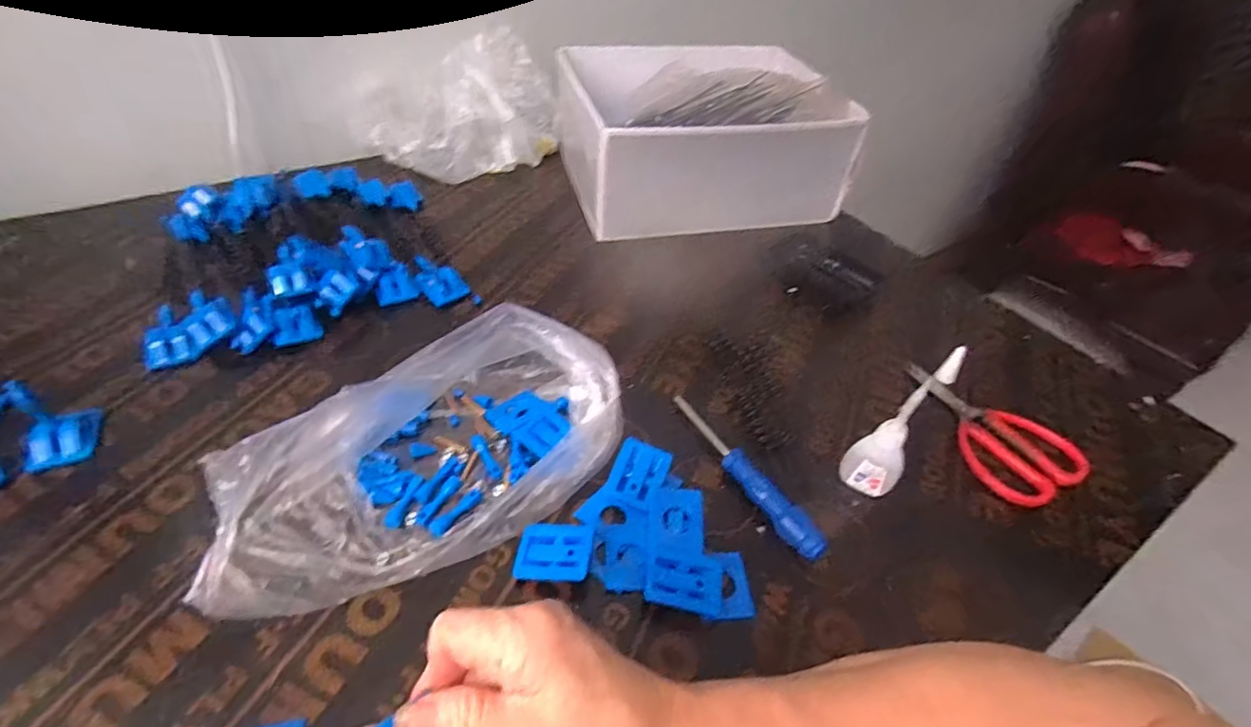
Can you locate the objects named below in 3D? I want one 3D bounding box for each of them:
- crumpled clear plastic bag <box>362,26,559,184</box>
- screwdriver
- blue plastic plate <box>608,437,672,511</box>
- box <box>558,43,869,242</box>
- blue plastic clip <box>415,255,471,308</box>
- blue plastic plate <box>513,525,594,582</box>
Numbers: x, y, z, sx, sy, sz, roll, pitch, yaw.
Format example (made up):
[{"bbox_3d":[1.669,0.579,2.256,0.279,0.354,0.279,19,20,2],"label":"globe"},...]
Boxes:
[{"bbox_3d":[-0.194,-0.310,0.684,0.213,0.117,0.137,-21,51,-25],"label":"crumpled clear plastic bag"},{"bbox_3d":[0.081,0.074,0.404,0.018,0.020,0.151,-21,51,-25],"label":"screwdriver"},{"bbox_3d":[0.010,0.074,0.390,0.035,0.006,0.044,19,62,7],"label":"blue plastic plate"},{"bbox_3d":[0.086,-0.272,0.682,0.299,0.122,0.240,-6,46,-11],"label":"box"},{"bbox_3d":[-0.179,-0.082,0.540,0.038,0.015,0.070,-31,55,-31],"label":"blue plastic clip"},{"bbox_3d":[-0.043,0.114,0.351,0.045,0.004,0.037,1,42,7],"label":"blue plastic plate"}]

